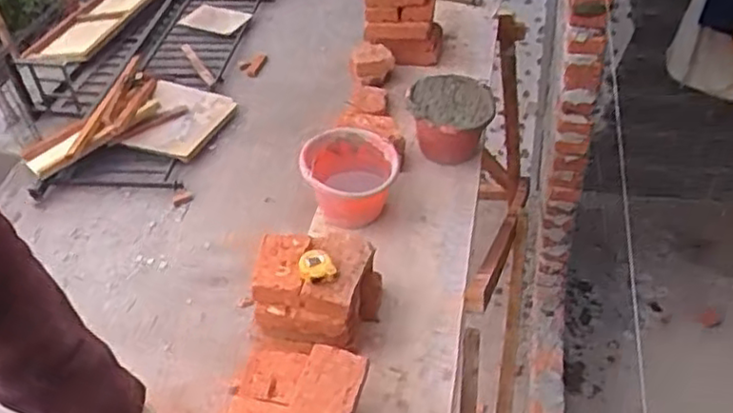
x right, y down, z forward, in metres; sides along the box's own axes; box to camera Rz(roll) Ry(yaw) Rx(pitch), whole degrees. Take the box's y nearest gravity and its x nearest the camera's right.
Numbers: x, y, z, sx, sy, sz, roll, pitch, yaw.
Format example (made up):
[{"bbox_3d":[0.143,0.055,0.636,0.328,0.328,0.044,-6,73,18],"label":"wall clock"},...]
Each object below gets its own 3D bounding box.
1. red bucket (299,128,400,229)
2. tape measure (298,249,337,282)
[{"bbox_3d":[-0.033,-0.070,1.724,0.223,0.189,0.205,-4,43,3],"label":"red bucket"},{"bbox_3d":[-0.100,0.112,1.338,0.063,0.029,0.065,-4,43,3],"label":"tape measure"}]

